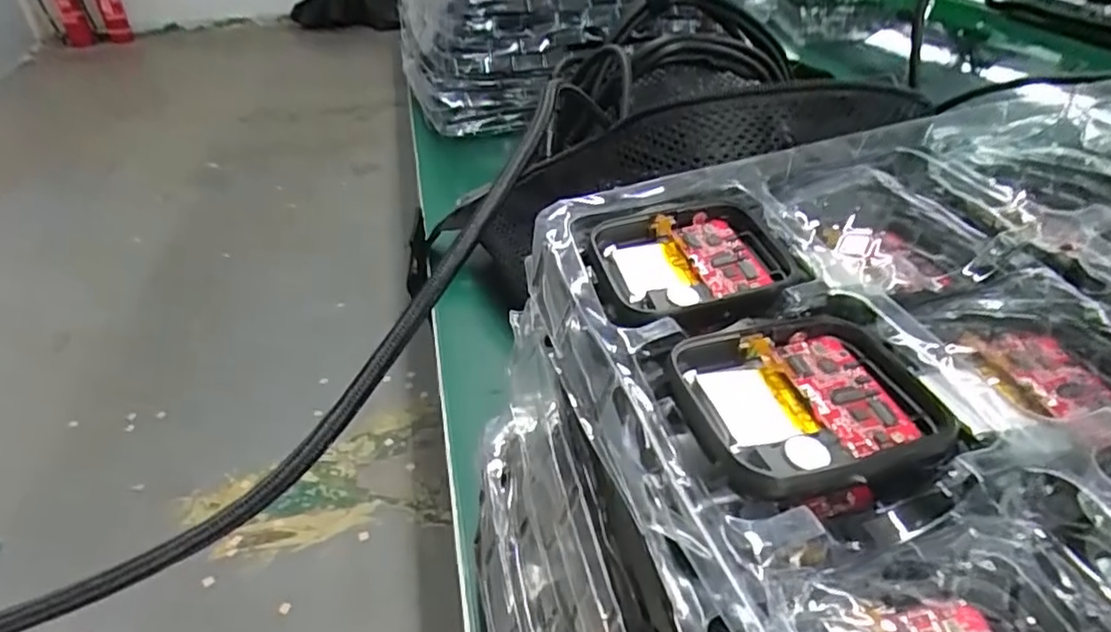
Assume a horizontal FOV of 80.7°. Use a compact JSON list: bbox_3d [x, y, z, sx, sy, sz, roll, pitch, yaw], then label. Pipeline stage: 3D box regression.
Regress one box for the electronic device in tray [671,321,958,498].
[{"bbox_3d":[0.048,0.015,0.121,0.049,0.009,0.038,-12,39,-10],"label":"electronic device in tray"}]

